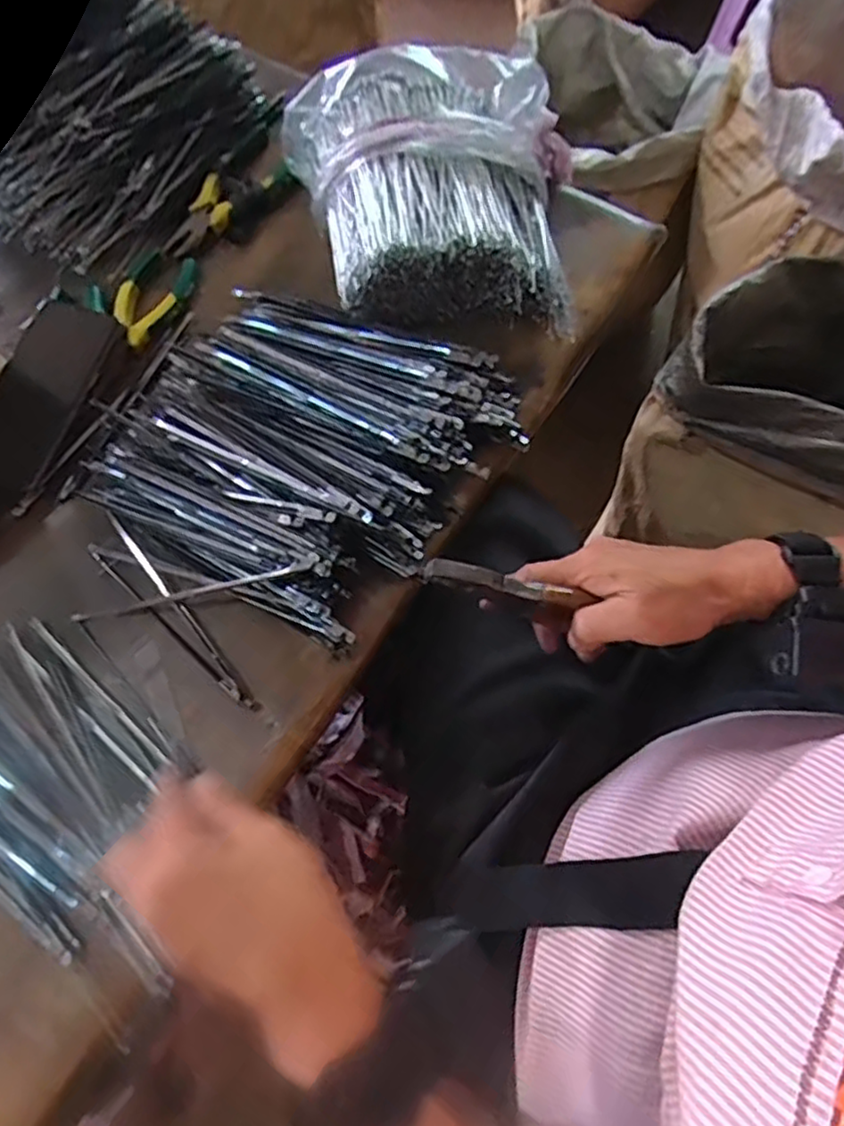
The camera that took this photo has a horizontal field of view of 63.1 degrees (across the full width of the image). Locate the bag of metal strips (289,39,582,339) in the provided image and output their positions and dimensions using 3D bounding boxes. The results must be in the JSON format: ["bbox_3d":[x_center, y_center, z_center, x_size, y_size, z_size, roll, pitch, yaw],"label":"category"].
[{"bbox_3d":[0.007,-0.288,0.538,0.225,0.079,0.215,-5,70,1],"label":"bag of metal strips"}]

